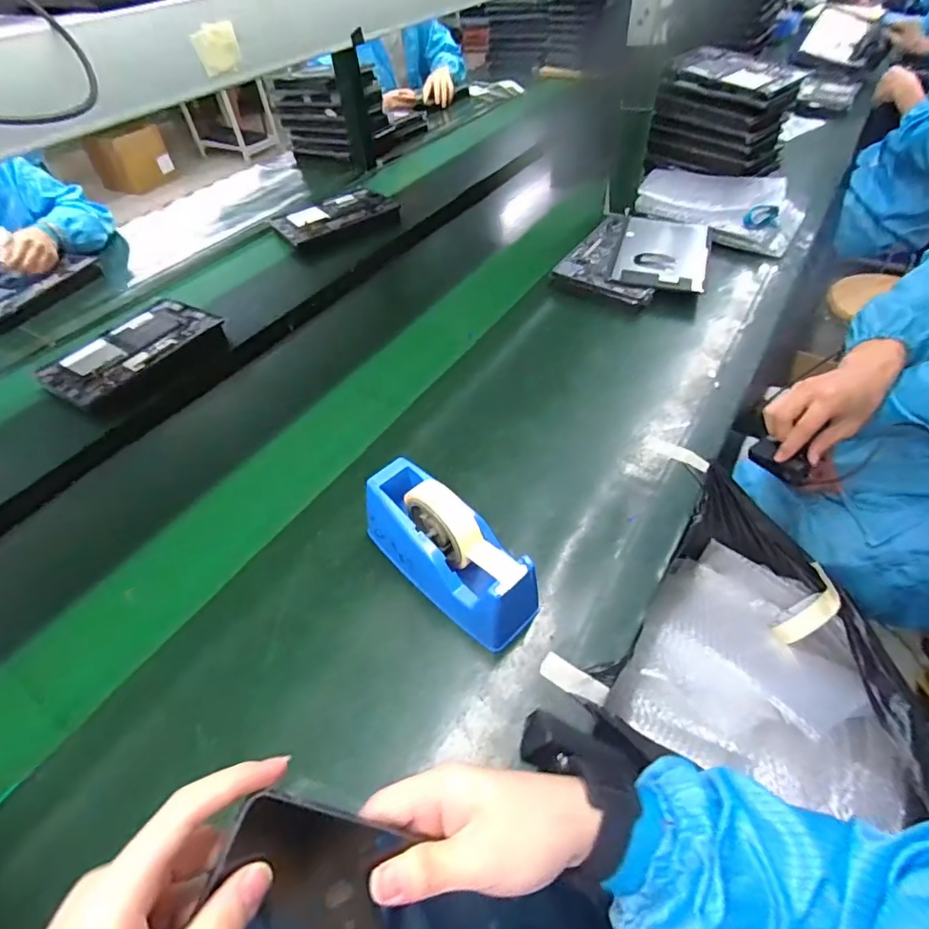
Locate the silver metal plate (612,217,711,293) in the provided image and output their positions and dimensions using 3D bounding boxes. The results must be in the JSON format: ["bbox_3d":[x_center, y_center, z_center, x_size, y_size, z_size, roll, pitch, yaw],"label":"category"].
[{"bbox_3d":[0.354,-0.376,0.929,0.147,0.017,0.222,14,54,13],"label":"silver metal plate"}]

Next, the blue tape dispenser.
[{"bbox_3d":[-0.016,0.085,0.525,0.197,0.112,0.076,35,58,29],"label":"blue tape dispenser"}]

